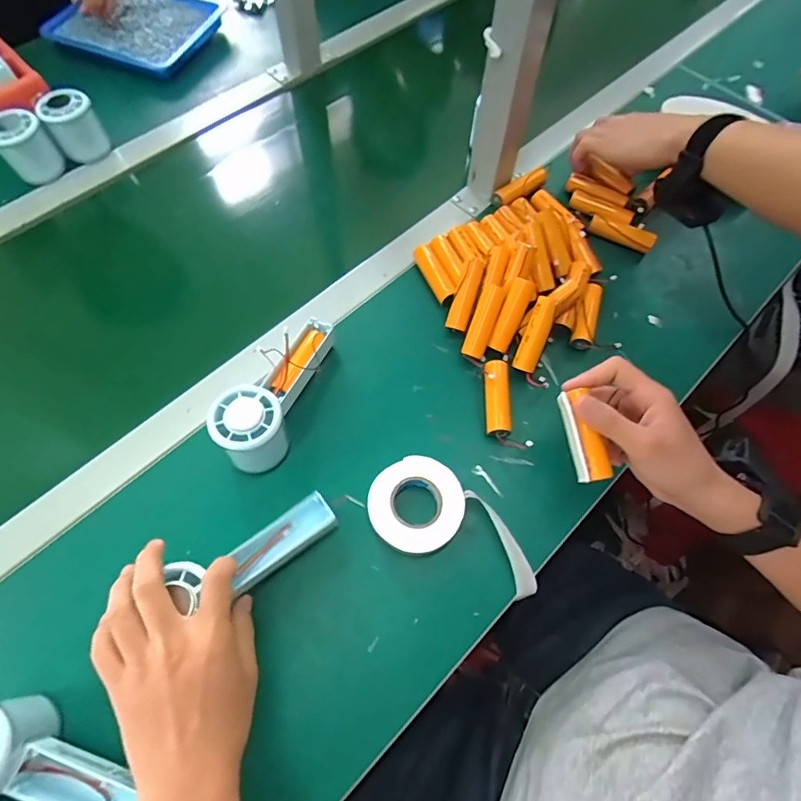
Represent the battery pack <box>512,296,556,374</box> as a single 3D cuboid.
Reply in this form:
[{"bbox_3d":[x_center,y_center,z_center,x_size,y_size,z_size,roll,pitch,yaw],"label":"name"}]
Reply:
[{"bbox_3d":[0.128,-0.062,0.450,0.021,0.019,0.070,18,104,7],"label":"battery pack"}]

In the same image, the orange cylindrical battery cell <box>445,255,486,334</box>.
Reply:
[{"bbox_3d":[0.066,-0.104,0.472,0.021,0.014,0.071,21,99,9],"label":"orange cylindrical battery cell"}]

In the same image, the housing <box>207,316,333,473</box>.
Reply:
[{"bbox_3d":[-0.104,-0.010,0.427,0.059,0.062,0.154,28,67,12],"label":"housing"}]

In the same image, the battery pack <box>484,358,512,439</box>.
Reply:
[{"bbox_3d":[0.089,-0.003,0.446,0.023,0.025,0.072,3,64,0],"label":"battery pack"}]

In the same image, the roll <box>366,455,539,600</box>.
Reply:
[{"bbox_3d":[0.044,0.108,0.394,0.152,0.023,0.075,32,68,13],"label":"roll"}]

